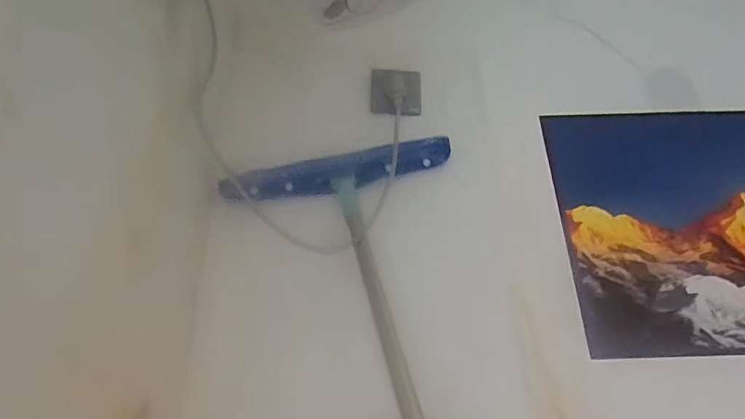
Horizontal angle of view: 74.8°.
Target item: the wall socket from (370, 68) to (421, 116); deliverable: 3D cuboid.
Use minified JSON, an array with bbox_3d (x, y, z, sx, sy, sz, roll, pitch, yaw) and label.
[{"bbox_3d":[0.040,-0.197,0.821,0.084,0.075,0.016,4,2,6],"label":"wall socket"}]

